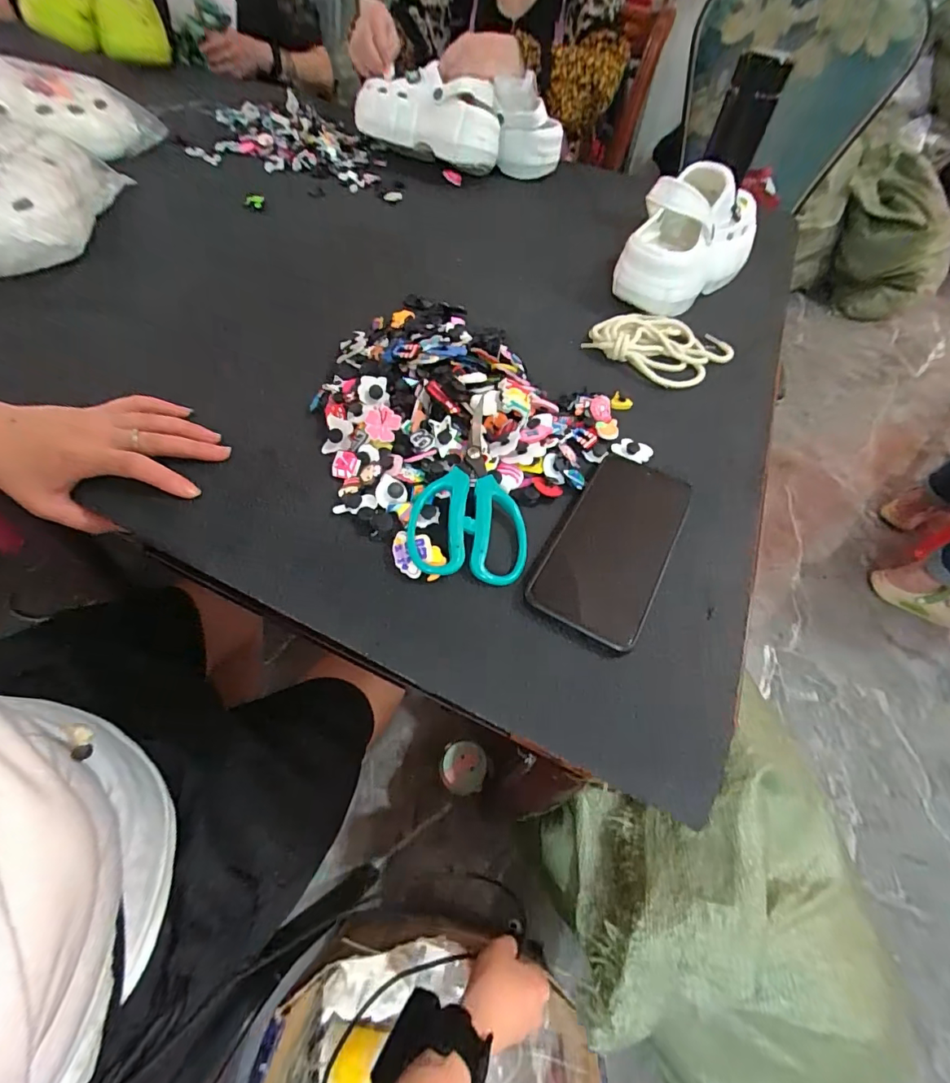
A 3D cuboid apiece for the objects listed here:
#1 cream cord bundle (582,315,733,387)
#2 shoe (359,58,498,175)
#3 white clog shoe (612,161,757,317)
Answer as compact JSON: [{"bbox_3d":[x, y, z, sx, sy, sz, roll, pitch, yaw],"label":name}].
[{"bbox_3d":[0.201,-0.217,0.500,0.136,0.021,0.113,30,58,15],"label":"cream cord bundle"},{"bbox_3d":[-0.077,-0.692,0.753,0.243,0.098,0.117,38,61,20],"label":"shoe"},{"bbox_3d":[0.261,-0.365,0.547,0.109,0.104,0.208,34,59,17],"label":"white clog shoe"}]

